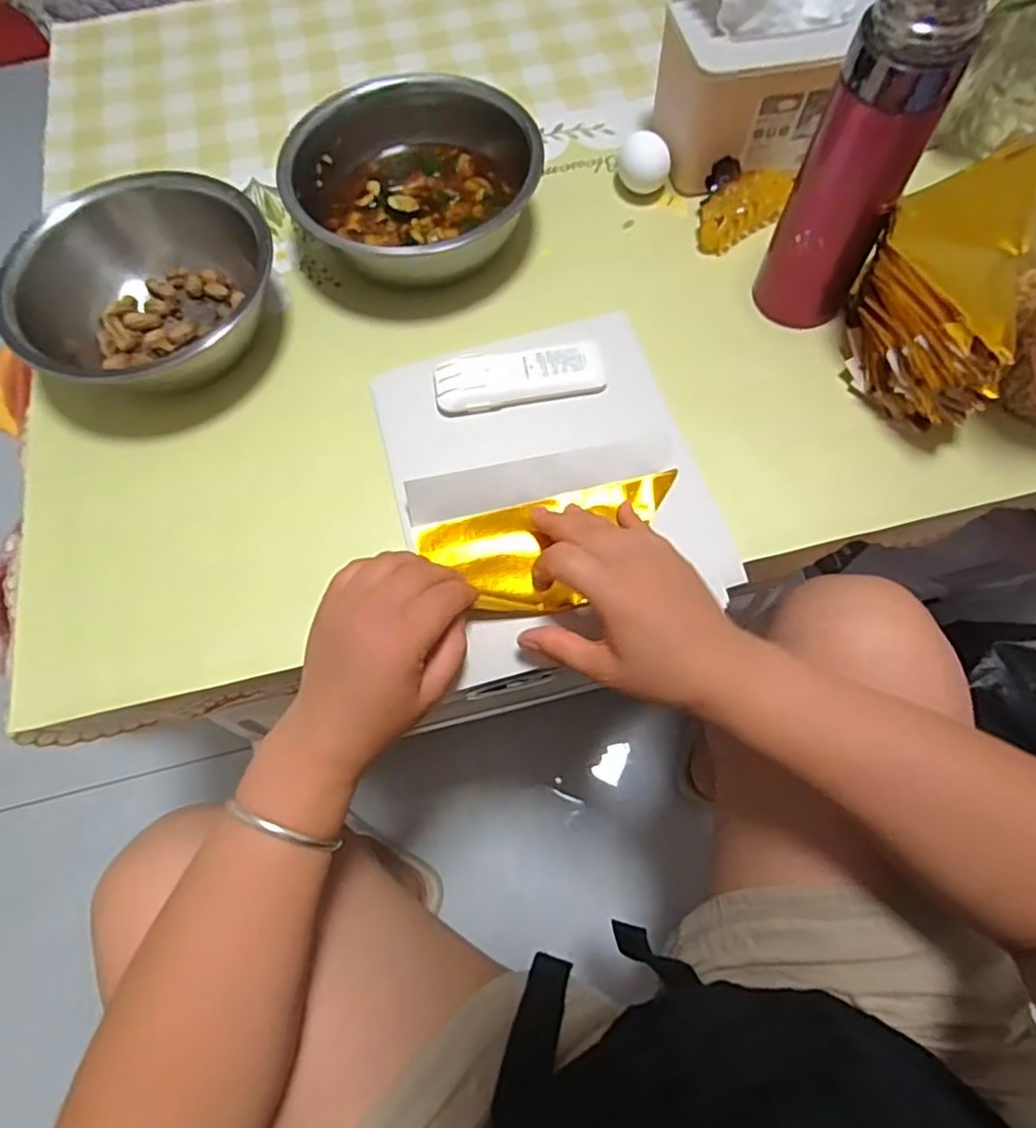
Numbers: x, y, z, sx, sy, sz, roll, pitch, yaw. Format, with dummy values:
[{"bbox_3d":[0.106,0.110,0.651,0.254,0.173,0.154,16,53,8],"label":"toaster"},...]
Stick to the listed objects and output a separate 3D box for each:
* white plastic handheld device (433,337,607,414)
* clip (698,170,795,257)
[{"bbox_3d":[0.001,-0.139,0.474,0.122,0.014,0.042,-10,68,-2],"label":"white plastic handheld device"},{"bbox_3d":[0.184,-0.294,0.532,0.075,0.032,0.046,-27,69,-9],"label":"clip"}]

